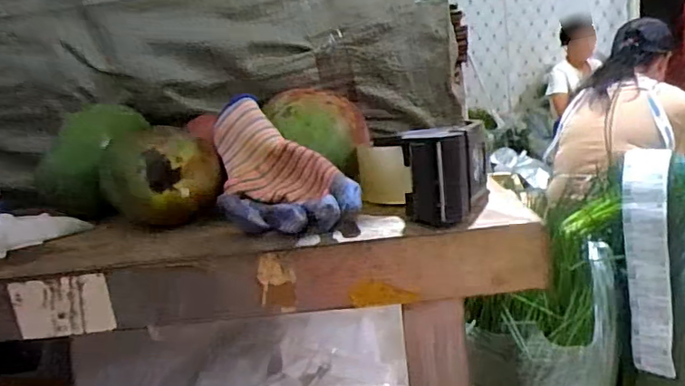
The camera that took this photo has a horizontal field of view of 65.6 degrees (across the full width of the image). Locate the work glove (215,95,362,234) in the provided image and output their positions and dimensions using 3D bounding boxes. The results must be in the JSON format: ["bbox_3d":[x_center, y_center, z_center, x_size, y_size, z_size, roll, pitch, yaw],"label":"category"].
[{"bbox_3d":[-0.059,-0.014,0.422,0.092,0.060,0.167,-16,42,-33],"label":"work glove"}]

